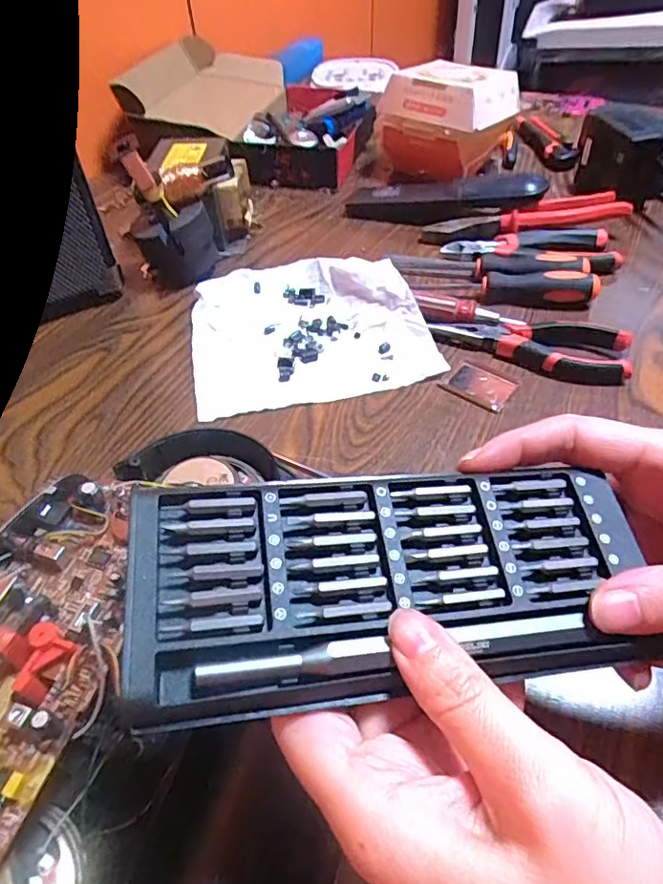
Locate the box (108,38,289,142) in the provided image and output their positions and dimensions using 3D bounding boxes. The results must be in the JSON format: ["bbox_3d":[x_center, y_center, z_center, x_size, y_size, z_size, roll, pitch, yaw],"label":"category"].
[{"bbox_3d":[-0.176,-0.498,0.780,0.265,0.085,0.118,19,52,19],"label":"box"}]

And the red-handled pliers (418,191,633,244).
[{"bbox_3d":[0.190,-0.222,0.553,0.197,0.028,0.042,-2,48,1],"label":"red-handled pliers"}]

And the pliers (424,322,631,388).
[{"bbox_3d":[0.154,-0.078,0.441,0.147,0.018,0.051,13,50,14],"label":"pliers"}]

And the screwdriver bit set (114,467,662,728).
[{"bbox_3d":[0.019,0.038,0.165,0.150,0.017,0.063,-3,47,-13],"label":"screwdriver bit set"}]

